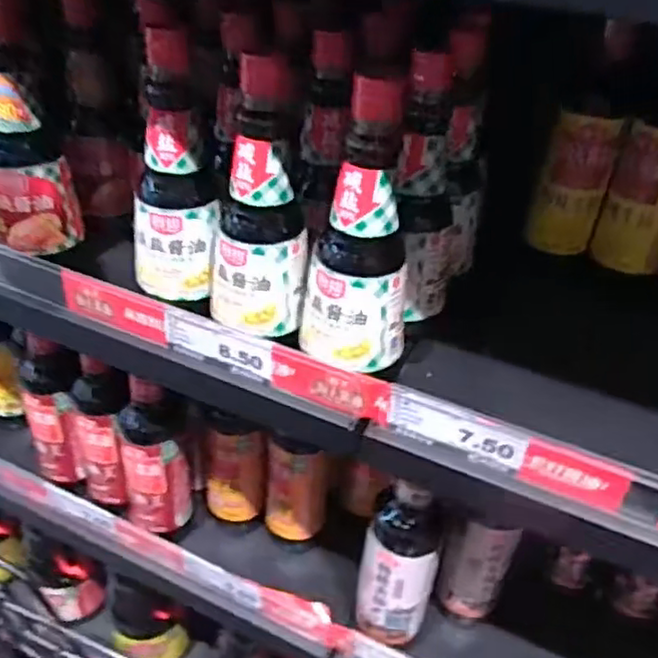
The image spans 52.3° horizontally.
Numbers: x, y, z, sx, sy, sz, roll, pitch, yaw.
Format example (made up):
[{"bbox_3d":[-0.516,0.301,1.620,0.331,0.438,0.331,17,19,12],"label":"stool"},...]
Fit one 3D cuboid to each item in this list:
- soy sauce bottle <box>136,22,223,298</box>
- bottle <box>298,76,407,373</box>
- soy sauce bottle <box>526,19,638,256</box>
[{"bbox_3d":[-0.115,-0.111,0.486,0.065,0.180,0.053,-6,37,-13],"label":"soy sauce bottle"},{"bbox_3d":[0.019,-0.061,0.435,0.070,0.176,0.060,3,36,-1],"label":"bottle"},{"bbox_3d":[0.224,-0.161,0.589,0.061,0.186,0.058,18,38,19],"label":"soy sauce bottle"}]

